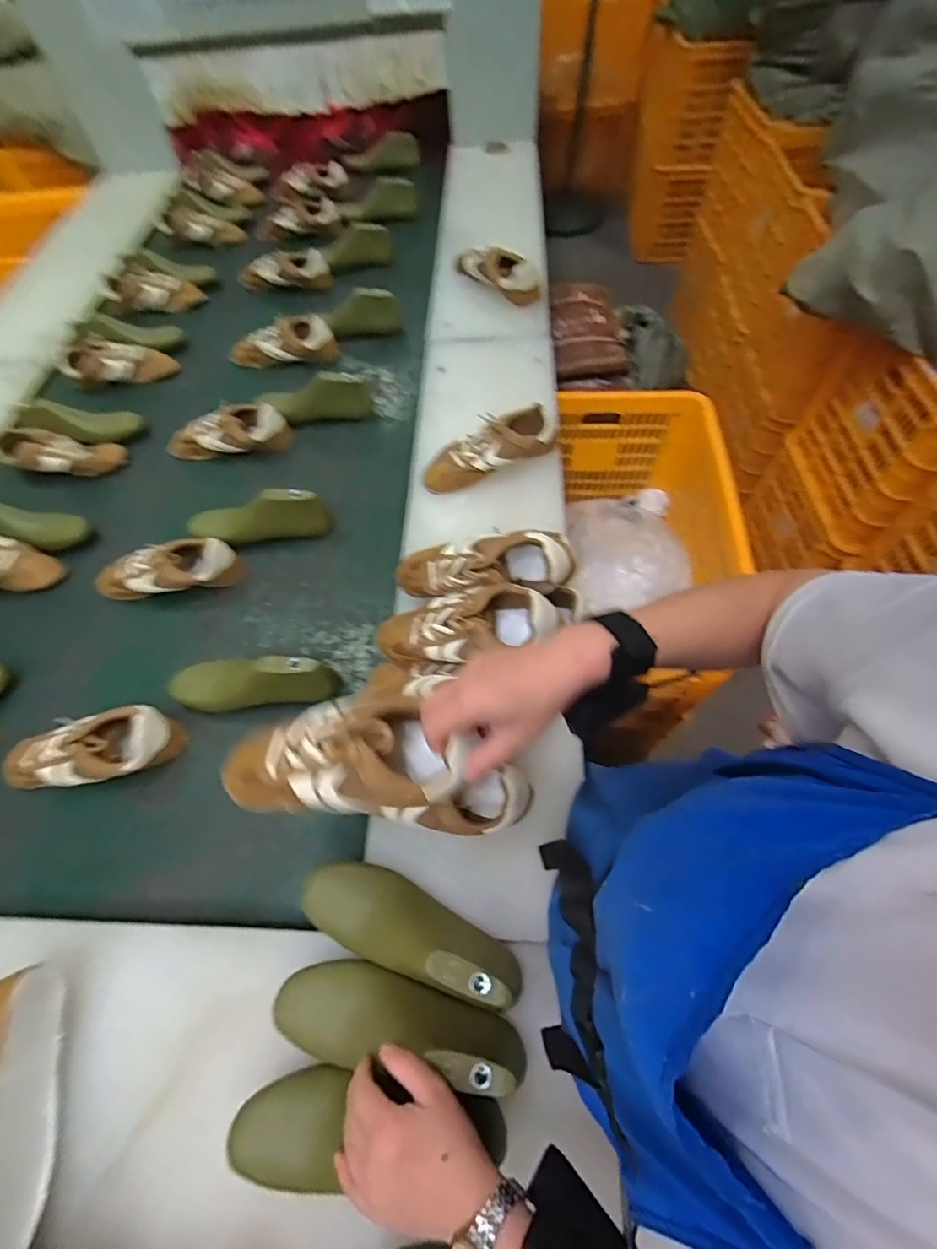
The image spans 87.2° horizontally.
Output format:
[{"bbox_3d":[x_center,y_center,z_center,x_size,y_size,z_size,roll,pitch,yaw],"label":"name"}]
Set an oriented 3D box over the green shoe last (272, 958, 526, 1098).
[{"bbox_3d":[-0.067,0.355,0.437,0.224,0.068,0.072,2,62,16],"label":"green shoe last"}]

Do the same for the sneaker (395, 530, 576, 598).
[{"bbox_3d":[0.015,-0.068,0.622,0.230,0.086,0.079,-6,61,17],"label":"sneaker"}]

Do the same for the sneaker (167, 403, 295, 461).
[{"bbox_3d":[-0.448,-0.352,0.914,0.227,0.073,0.085,-12,62,-3],"label":"sneaker"}]

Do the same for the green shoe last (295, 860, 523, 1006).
[{"bbox_3d":[-0.057,0.287,0.460,0.212,0.073,0.070,19,65,13],"label":"green shoe last"}]

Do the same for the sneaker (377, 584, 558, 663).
[{"bbox_3d":[-0.004,0.007,0.578,0.215,0.069,0.077,-11,60,18],"label":"sneaker"}]

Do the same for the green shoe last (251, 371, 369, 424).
[{"bbox_3d":[-0.286,-0.418,0.921,0.201,0.070,0.054,-3,62,2],"label":"green shoe last"}]

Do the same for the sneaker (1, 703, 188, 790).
[{"bbox_3d":[-0.494,0.162,0.637,0.219,0.065,0.091,-9,62,-2],"label":"sneaker"}]

